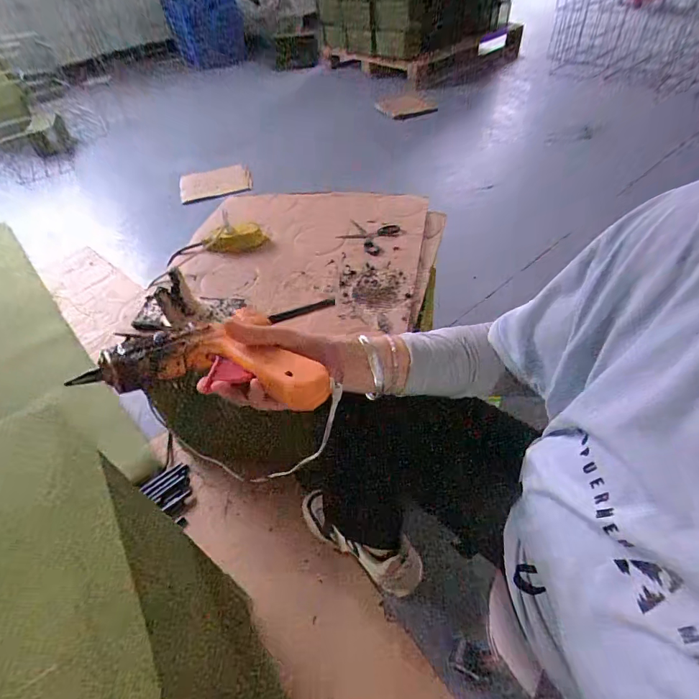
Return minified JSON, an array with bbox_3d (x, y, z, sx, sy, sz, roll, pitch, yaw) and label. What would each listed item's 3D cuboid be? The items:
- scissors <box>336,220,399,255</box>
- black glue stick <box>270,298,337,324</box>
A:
[{"bbox_3d":[0.039,-0.258,0.935,0.113,0.017,0.137,19,52,21],"label":"scissors"},{"bbox_3d":[-0.053,-0.047,0.488,0.096,0.011,0.008,-22,47,-38],"label":"black glue stick"}]

